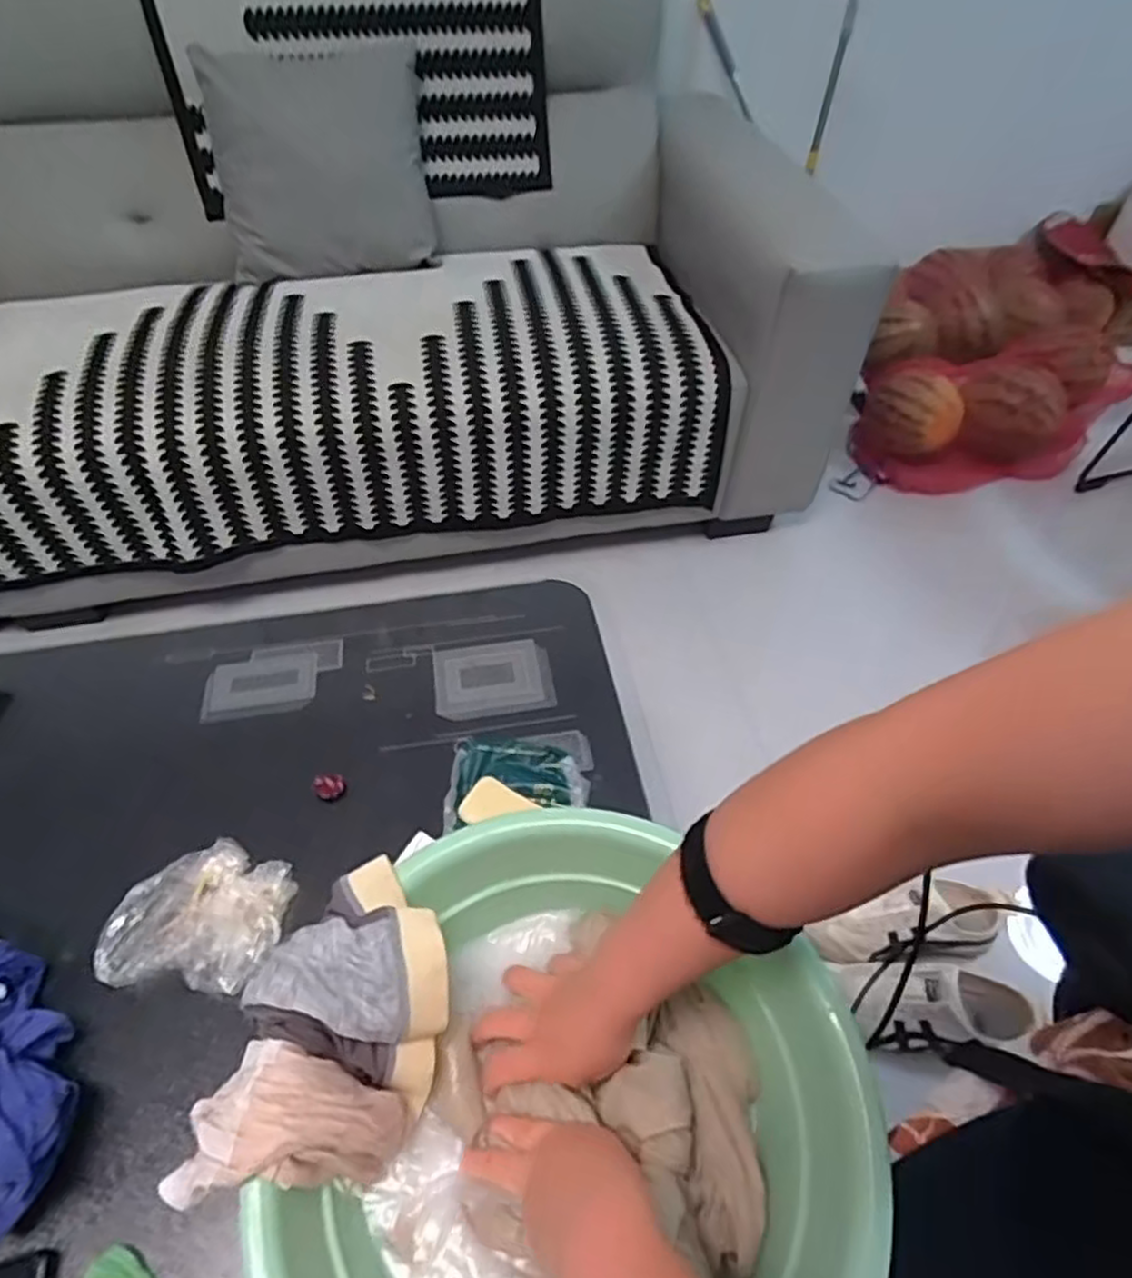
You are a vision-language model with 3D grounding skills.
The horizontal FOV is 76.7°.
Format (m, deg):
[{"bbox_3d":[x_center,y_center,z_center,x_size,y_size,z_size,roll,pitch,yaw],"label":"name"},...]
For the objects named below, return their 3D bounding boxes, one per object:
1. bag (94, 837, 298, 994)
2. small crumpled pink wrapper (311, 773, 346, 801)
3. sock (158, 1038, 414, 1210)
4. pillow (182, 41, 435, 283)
[{"bbox_3d":[-0.295,0.222,0.583,0.128,0.025,0.113,4,51,3],"label":"bag"},{"bbox_3d":[-0.220,0.137,0.663,0.028,0.008,0.025,-14,52,-11],"label":"small crumpled pink wrapper"},{"bbox_3d":[-0.161,0.282,0.423,0.117,0.089,0.070,-6,51,-5],"label":"sock"},{"bbox_3d":[-0.437,-0.851,1.283,0.372,0.332,0.120,-13,28,-8],"label":"pillow"}]

